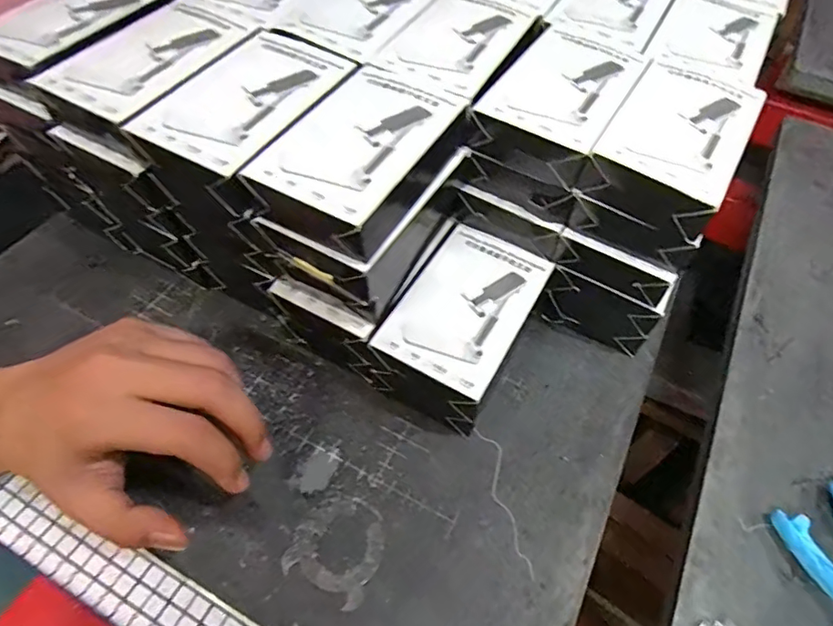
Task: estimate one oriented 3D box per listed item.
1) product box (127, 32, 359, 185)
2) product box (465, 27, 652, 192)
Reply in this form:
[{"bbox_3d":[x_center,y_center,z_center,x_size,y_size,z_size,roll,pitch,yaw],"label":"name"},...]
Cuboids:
[{"bbox_3d":[-0.096,-0.114,0.300,0.072,0.023,0.110,26,57,16],"label":"product box"},{"bbox_3d":[0.087,-0.128,0.325,0.069,0.034,0.110,27,58,16],"label":"product box"}]

